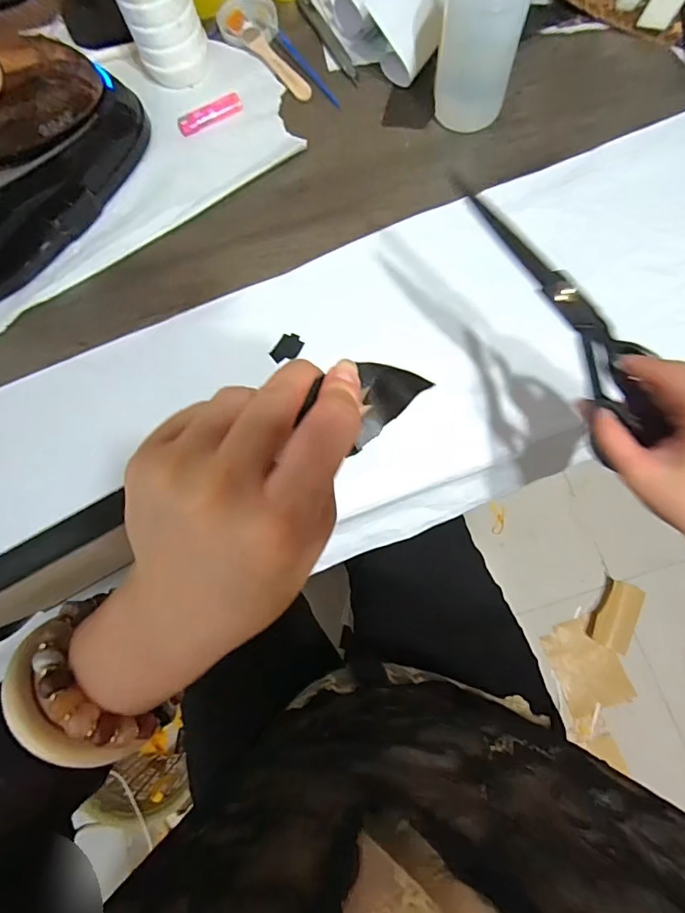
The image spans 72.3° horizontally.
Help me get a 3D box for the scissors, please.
[{"bbox_3d":[0.150,-0.102,0.323,0.069,0.015,0.211,-30,83,-5],"label":"scissors"}]

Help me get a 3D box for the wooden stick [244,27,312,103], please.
[{"bbox_3d":[-0.076,-0.460,0.550,0.020,0.009,0.117,-38,79,-7],"label":"wooden stick"}]

